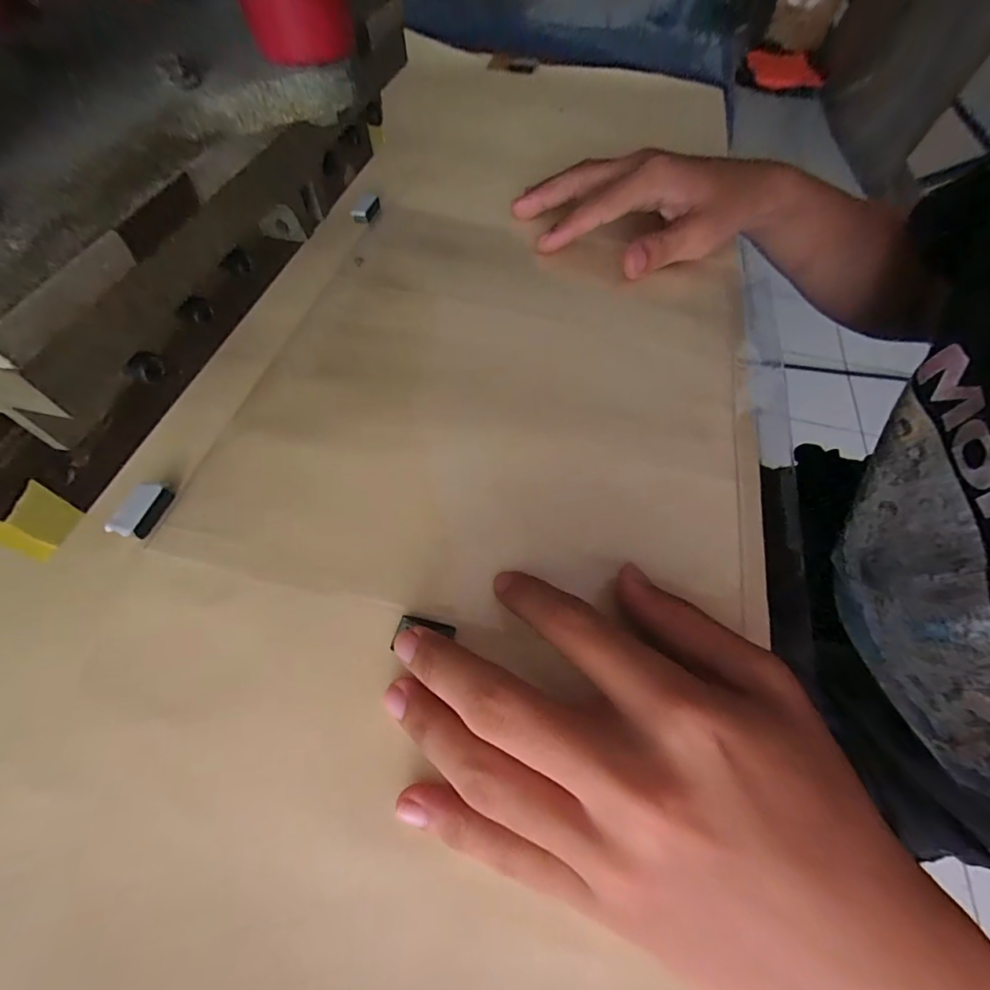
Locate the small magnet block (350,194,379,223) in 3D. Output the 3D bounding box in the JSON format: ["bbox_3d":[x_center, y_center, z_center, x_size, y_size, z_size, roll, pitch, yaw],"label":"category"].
[{"bbox_3d":[-0.092,-0.205,0.317,0.012,0.009,0.026,13,60,4],"label":"small magnet block"}]

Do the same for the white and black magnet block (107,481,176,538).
[{"bbox_3d":[-0.152,0.006,0.191,0.014,0.008,0.025,12,60,4],"label":"white and black magnet block"}]

